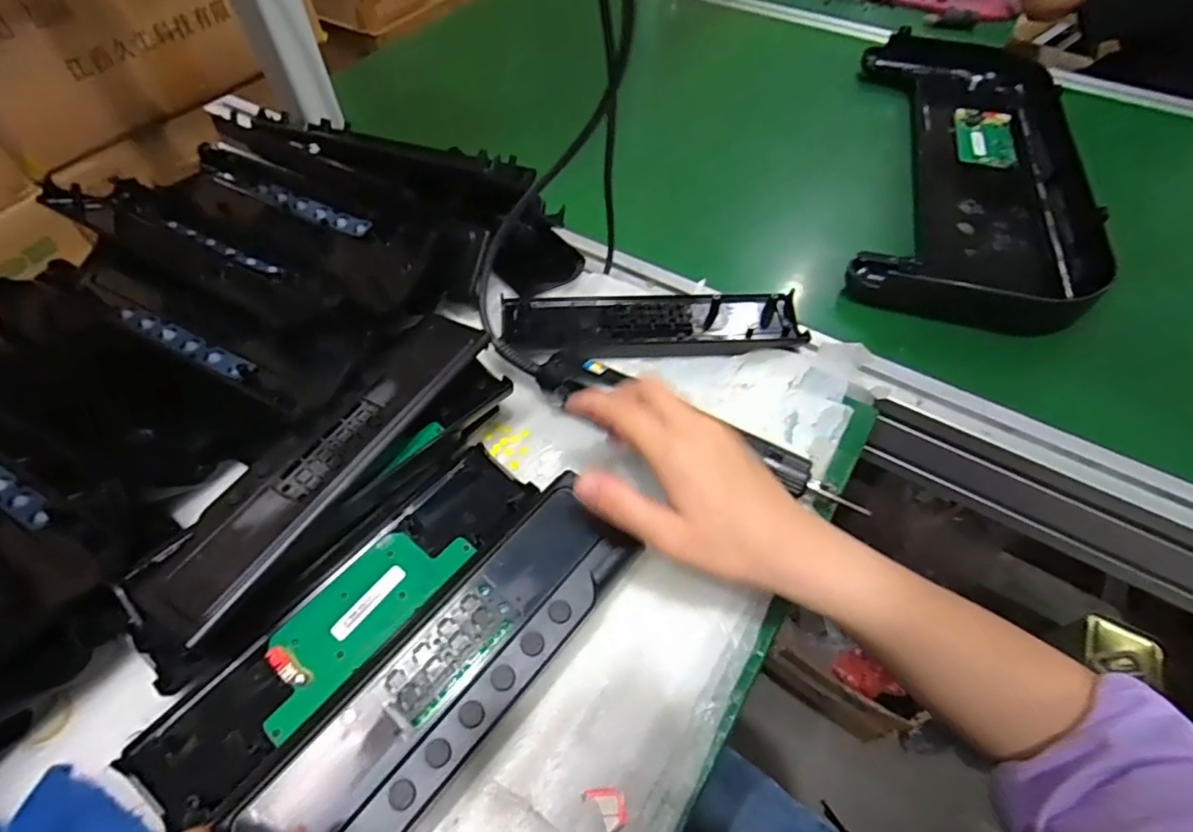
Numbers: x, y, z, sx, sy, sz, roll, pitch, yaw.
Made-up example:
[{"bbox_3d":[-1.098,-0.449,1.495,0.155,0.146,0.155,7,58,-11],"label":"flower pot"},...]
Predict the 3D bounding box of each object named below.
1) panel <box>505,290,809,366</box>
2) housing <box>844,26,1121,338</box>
[{"bbox_3d":[0.047,-0.080,0.491,0.245,0.022,0.073,-3,54,-3],"label":"panel"},{"bbox_3d":[0.390,-0.274,0.613,0.195,0.046,0.478,15,55,10],"label":"housing"}]

